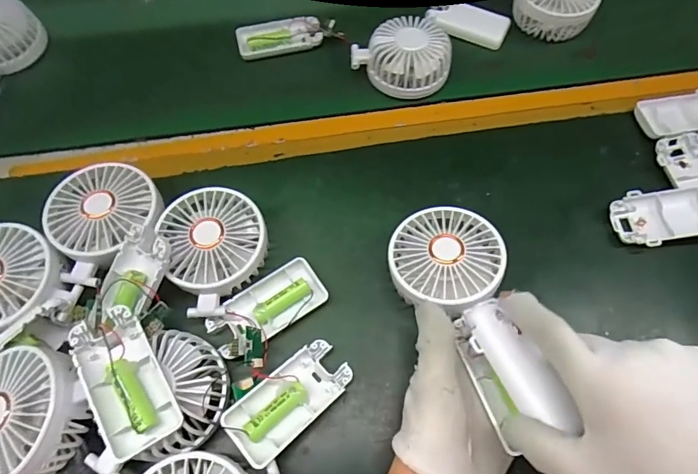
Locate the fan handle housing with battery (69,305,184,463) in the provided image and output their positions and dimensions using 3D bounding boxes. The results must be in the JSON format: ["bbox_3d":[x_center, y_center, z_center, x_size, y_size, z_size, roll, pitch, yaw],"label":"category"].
[{"bbox_3d":[-0.148,0.096,0.292,0.045,0.026,0.090,-31,67,-15],"label":"fan handle housing with battery"}]

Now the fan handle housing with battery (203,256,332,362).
[{"bbox_3d":[-0.065,0.059,0.357,0.094,0.016,0.045,-32,67,-15],"label":"fan handle housing with battery"}]

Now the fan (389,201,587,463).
[{"bbox_3d":[0.088,0.054,0.316,0.084,0.048,0.176,-15,51,-6],"label":"fan"}]

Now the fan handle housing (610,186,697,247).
[{"bbox_3d":[0.290,-0.020,0.393,0.096,0.022,0.049,-6,63,-2],"label":"fan handle housing"}]

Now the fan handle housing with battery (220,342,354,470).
[{"bbox_3d":[-0.044,0.120,0.321,0.045,0.017,0.094,43,55,18],"label":"fan handle housing with battery"}]

